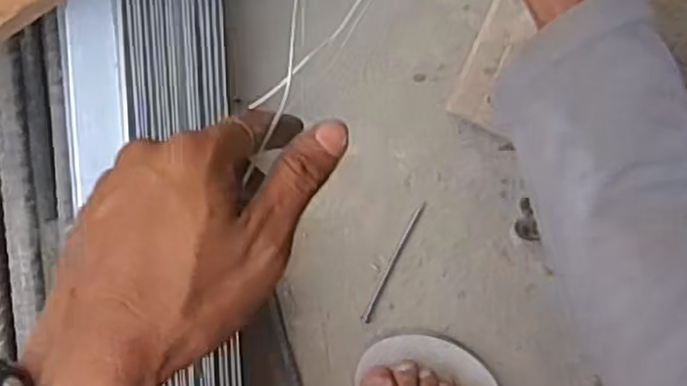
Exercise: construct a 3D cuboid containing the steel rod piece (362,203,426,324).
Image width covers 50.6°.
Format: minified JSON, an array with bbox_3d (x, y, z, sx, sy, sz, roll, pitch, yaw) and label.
[{"bbox_3d":[0.038,0.054,0.562,0.008,0.004,0.102,25,93,-8],"label":"steel rod piece"}]

